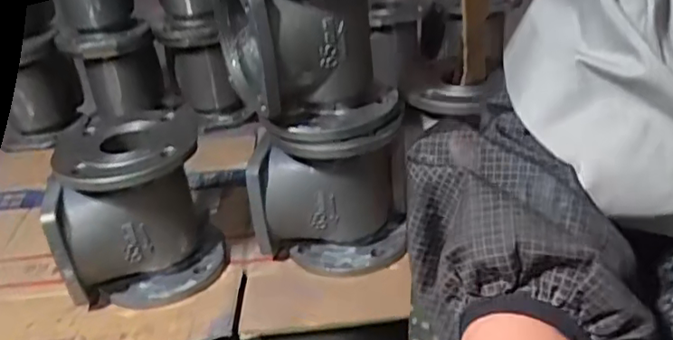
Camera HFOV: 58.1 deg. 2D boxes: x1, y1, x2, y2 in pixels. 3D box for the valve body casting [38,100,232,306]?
[{"bbox_3d":[-0.255,0.048,0.787,0.175,0.196,0.160,-7,29,-2],"label":"valve body casting"}]

